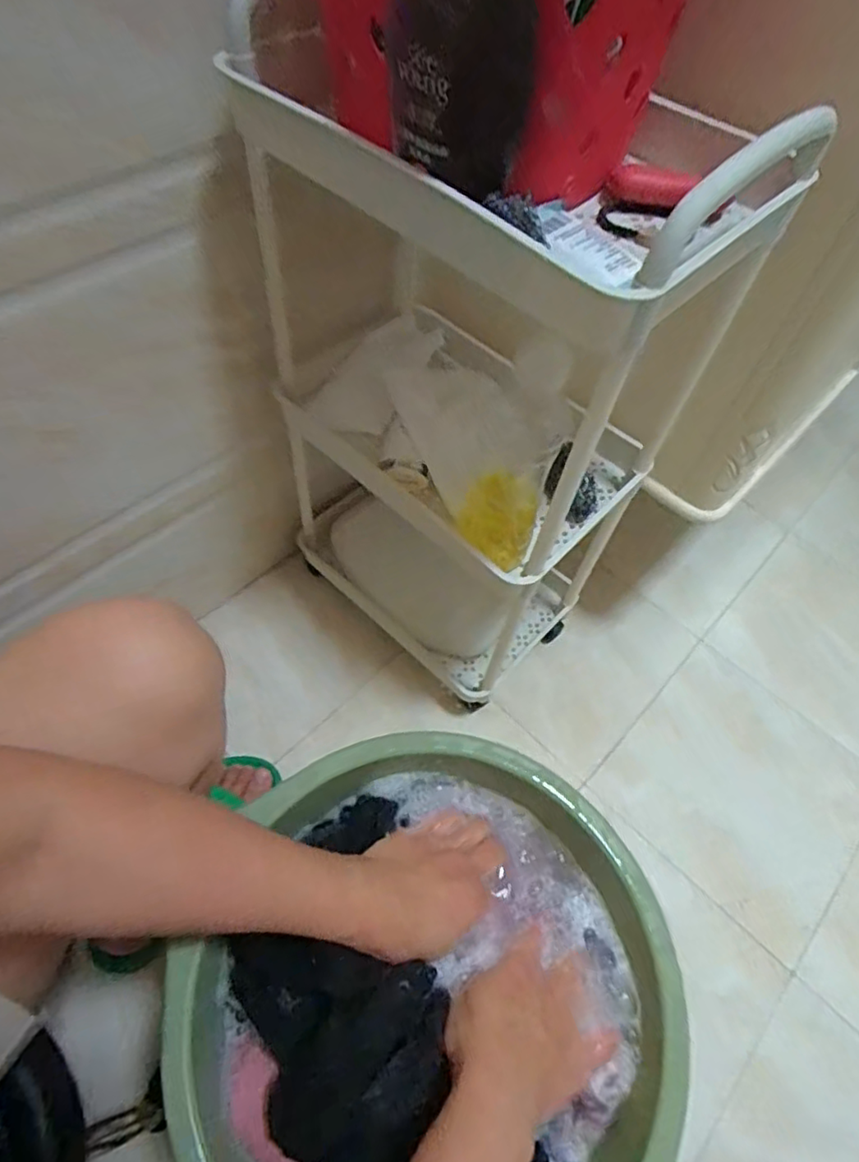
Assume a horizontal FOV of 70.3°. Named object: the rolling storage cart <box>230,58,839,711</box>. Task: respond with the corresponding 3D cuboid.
[{"bbox_3d":[0.033,-0.163,0.645,0.376,0.596,0.244,38,61,19],"label":"rolling storage cart"}]

